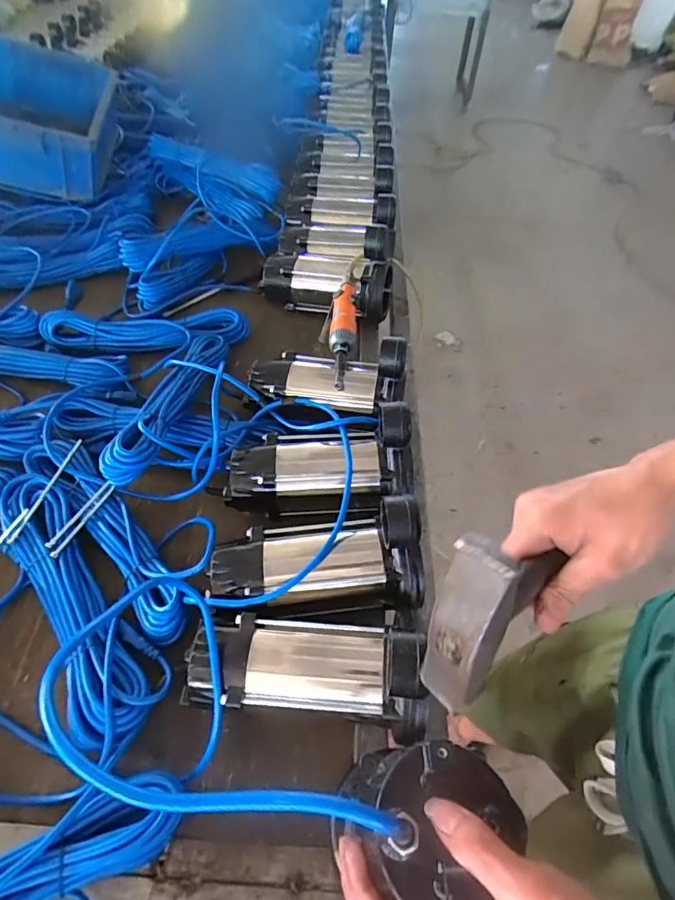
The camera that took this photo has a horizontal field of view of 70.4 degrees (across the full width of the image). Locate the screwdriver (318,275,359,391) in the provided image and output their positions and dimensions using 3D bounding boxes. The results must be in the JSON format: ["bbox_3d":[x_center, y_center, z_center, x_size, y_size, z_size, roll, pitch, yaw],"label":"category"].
[{"bbox_3d":[0.004,-0.204,0.766,0.059,0.043,0.276,4,52,1],"label":"screwdriver"}]

